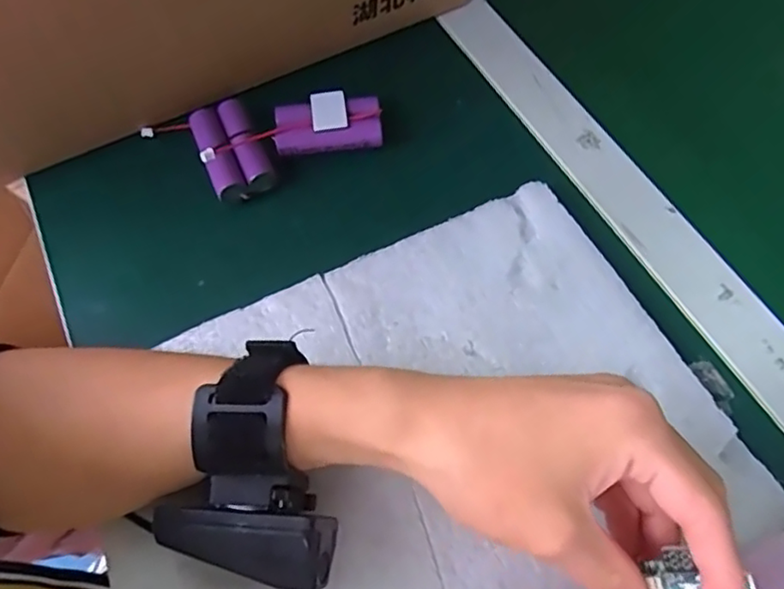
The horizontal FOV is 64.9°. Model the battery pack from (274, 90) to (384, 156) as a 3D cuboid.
[{"bbox_3d":[-0.039,-0.106,0.385,0.064,0.017,0.035,-9,60,-4],"label":"battery pack"}]

